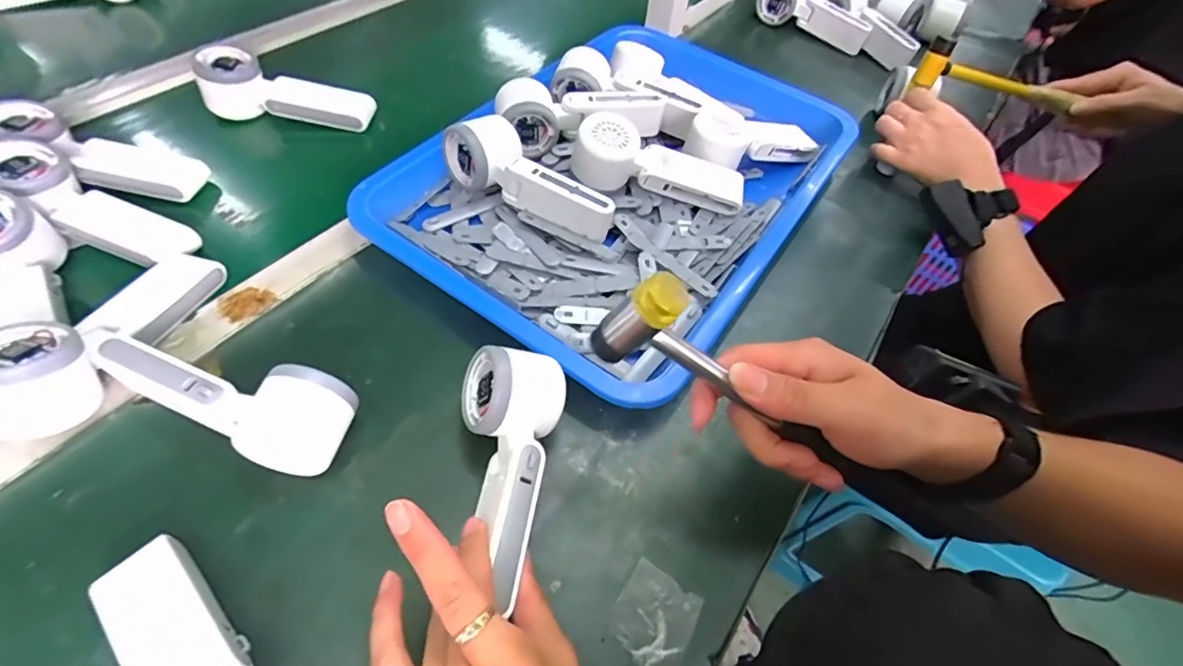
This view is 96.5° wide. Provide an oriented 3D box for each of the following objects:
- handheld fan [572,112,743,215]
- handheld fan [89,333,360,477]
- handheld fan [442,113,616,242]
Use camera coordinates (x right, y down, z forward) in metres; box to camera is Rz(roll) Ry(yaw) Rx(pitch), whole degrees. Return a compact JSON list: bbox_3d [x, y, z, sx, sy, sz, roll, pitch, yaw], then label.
[{"bbox_3d":[0.064,-0.151,0.498,0.165,0.055,0.049,15,52,-11],"label":"handheld fan"},{"bbox_3d":[-0.237,0.036,0.348,0.171,0.054,0.060,22,54,11],"label":"handheld fan"},{"bbox_3d":[-0.056,-0.139,0.467,0.160,0.059,0.048,31,56,16],"label":"handheld fan"}]

